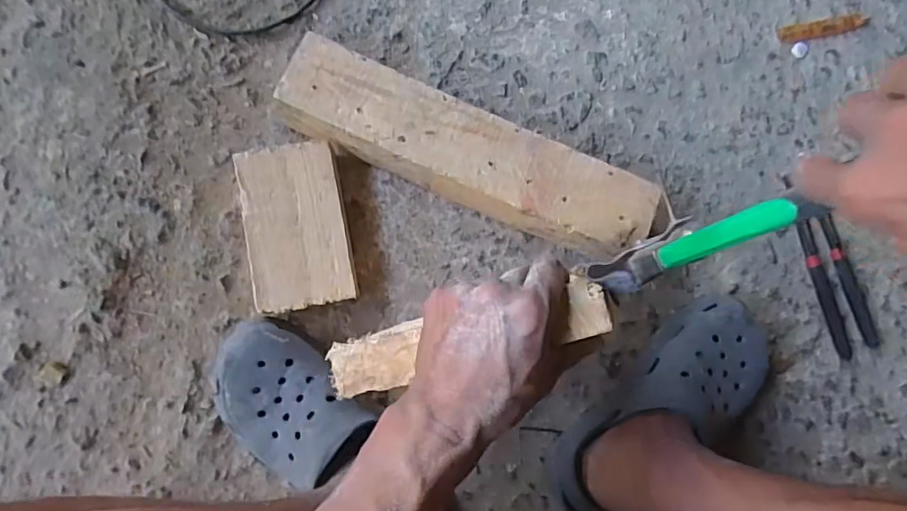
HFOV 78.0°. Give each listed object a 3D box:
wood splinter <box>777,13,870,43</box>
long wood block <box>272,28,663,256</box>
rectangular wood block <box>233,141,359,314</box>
[{"bbox_3d":[0.460,-0.281,0.691,0.117,0.017,0.022,-14,86,-7],"label":"wood splinter"},{"bbox_3d":[0.013,-0.099,0.597,0.382,0.095,0.087,24,83,-3],"label":"long wood block"},{"bbox_3d":[-0.162,-0.029,0.590,0.103,0.051,0.167,-10,86,-5],"label":"rectangular wood block"}]

